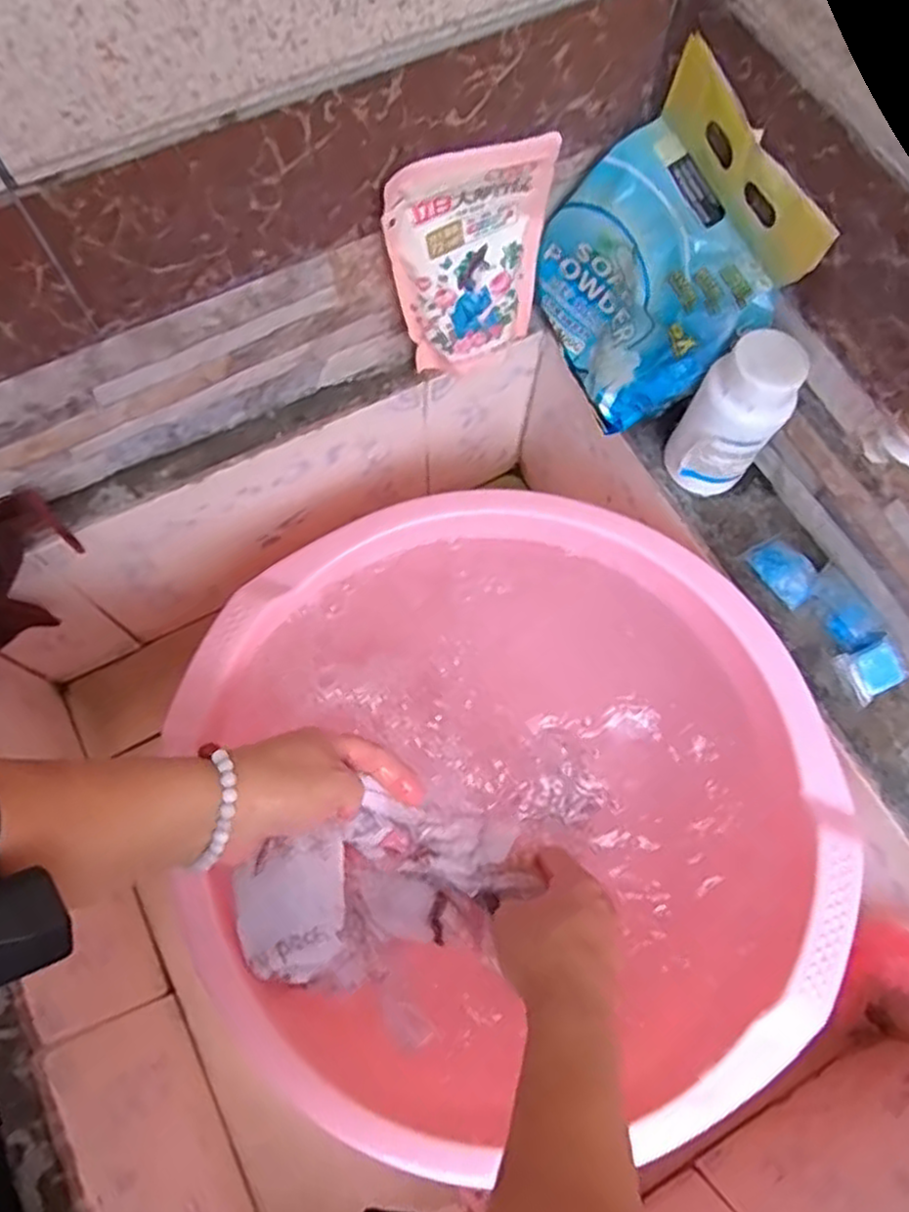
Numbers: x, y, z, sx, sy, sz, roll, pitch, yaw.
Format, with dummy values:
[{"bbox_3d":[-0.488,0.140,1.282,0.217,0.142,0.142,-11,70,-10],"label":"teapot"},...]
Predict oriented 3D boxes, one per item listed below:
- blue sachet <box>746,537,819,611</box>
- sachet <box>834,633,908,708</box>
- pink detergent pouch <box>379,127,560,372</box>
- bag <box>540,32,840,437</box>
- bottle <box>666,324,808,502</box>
[{"bbox_3d":[0.224,-0.024,0.499,0.033,0.009,0.045,-35,74,-12],"label":"blue sachet"},{"bbox_3d":[0.268,0.041,0.476,0.040,0.014,0.033,-28,73,-10],"label":"sachet"},{"bbox_3d":[0.014,-0.221,0.489,0.106,0.158,0.032,-23,72,-9],"label":"pink detergent pouch"},{"bbox_3d":[0.129,-0.215,0.479,0.083,0.165,0.146,-24,73,-9],"label":"bag"},{"bbox_3d":[0.178,-0.119,0.482,0.055,0.117,0.051,0,70,-1],"label":"bottle"}]

